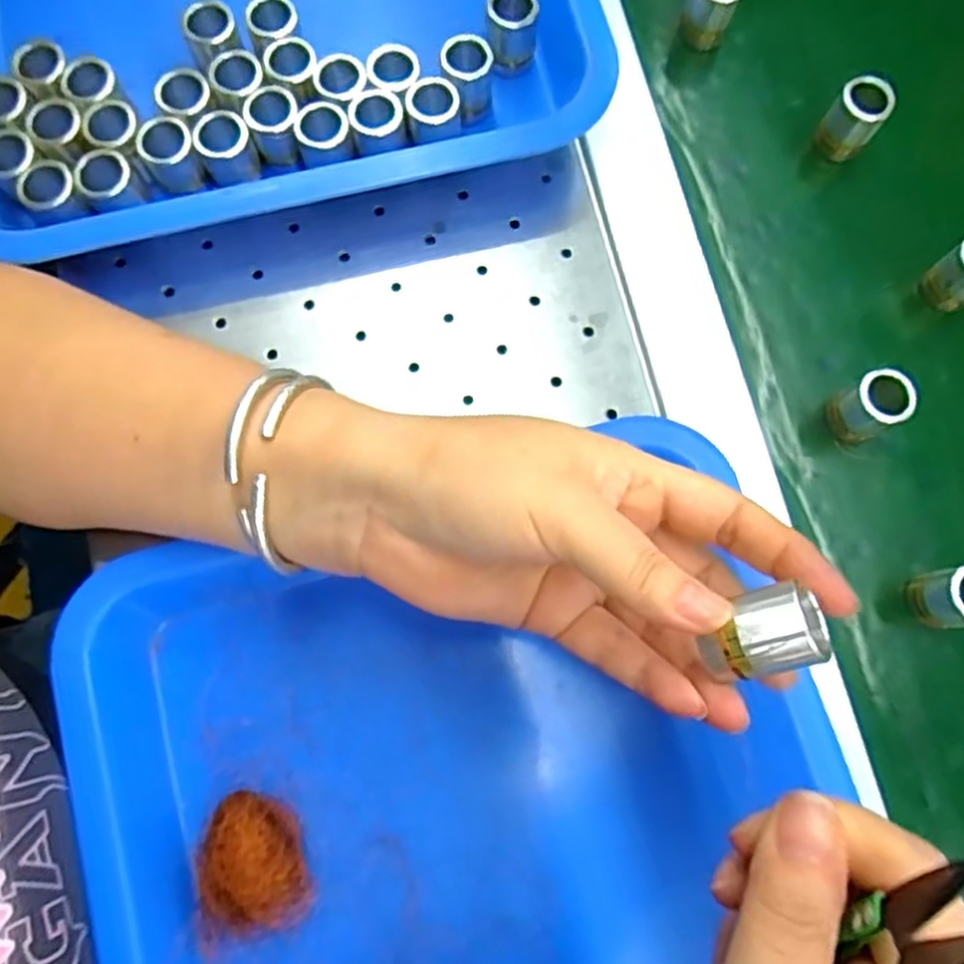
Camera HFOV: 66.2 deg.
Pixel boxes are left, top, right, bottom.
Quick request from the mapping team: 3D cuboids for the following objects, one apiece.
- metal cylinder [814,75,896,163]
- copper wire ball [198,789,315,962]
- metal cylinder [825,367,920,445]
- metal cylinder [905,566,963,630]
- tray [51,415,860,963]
[{"bbox_3d":[0.173,-0.168,0.345,0.023,0.032,0.021,0,71,-1],"label":"metal cylinder"},{"bbox_3d":[-0.082,0.135,0.261,0.038,0.017,0.045,-15,72,-6],"label":"copper wire ball"},{"bbox_3d":[0.164,-0.031,0.311,0.022,0.033,0.020,-3,71,-3],"label":"metal cylinder"},{"bbox_3d":[0.190,0.047,0.297,0.018,0.037,0.023,-20,73,-8],"label":"metal cylinder"},{"bbox_3d":[0.007,0.157,0.261,0.269,0.050,0.311,-16,72,-7],"label":"tray"}]

